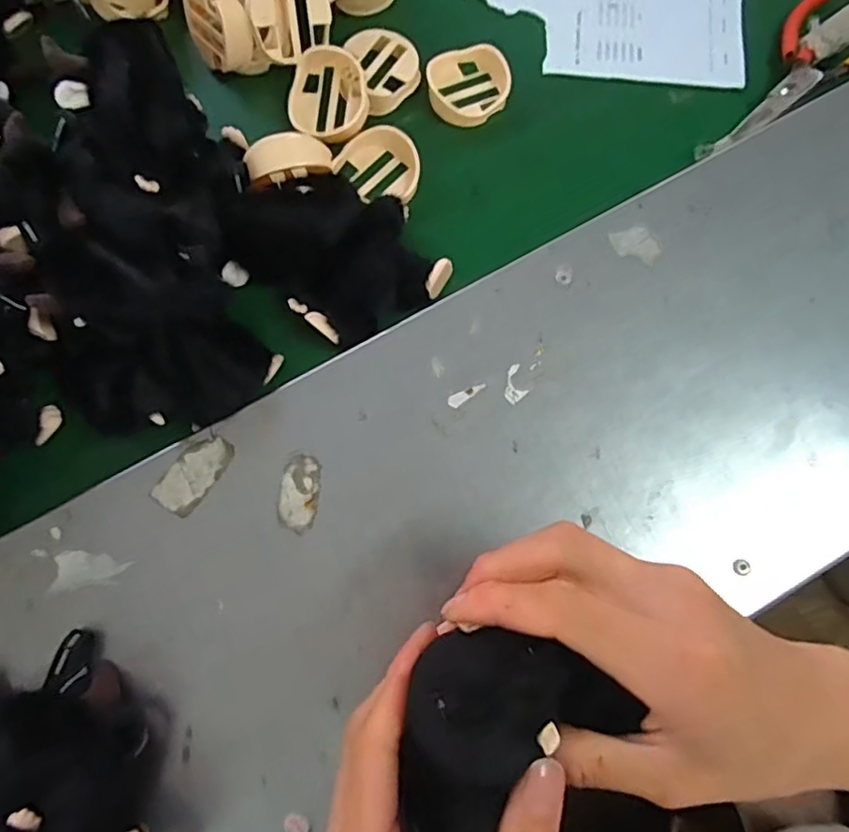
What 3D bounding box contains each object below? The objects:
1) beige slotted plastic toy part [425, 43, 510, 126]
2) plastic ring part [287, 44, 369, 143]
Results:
[{"bbox_3d":[0.030,-0.232,0.412,0.056,0.020,0.051,0,77,1],"label":"beige slotted plastic toy part"},{"bbox_3d":[-0.064,-0.219,0.407,0.056,0.017,0.056,1,95,9],"label":"plastic ring part"}]

